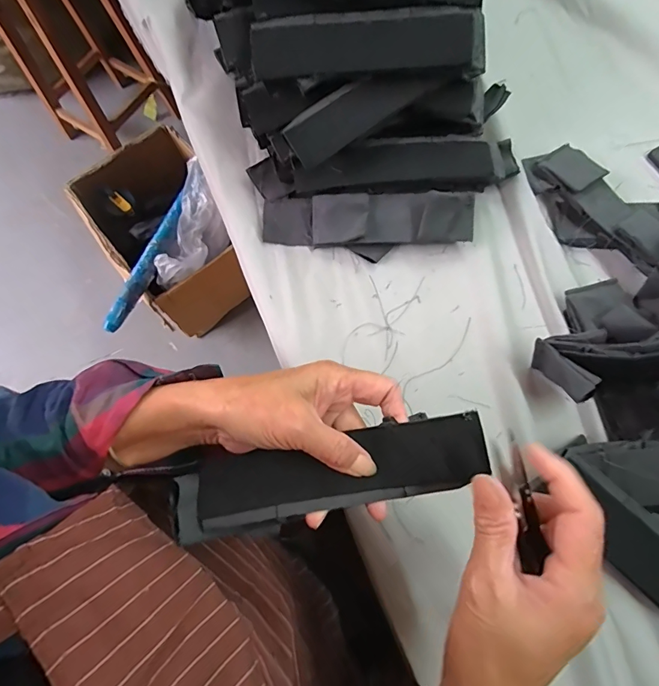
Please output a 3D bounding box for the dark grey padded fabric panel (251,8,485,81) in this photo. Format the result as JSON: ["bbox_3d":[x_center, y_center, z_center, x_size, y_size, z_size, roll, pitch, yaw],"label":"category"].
[{"bbox_3d":[0.035,-0.248,0.350,0.193,0.012,0.046,-5,108,-4],"label":"dark grey padded fabric panel"}]

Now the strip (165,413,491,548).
[{"bbox_3d":[-0.003,0.083,0.263,0.193,0.017,0.047,-15,72,8],"label":"strip"}]

